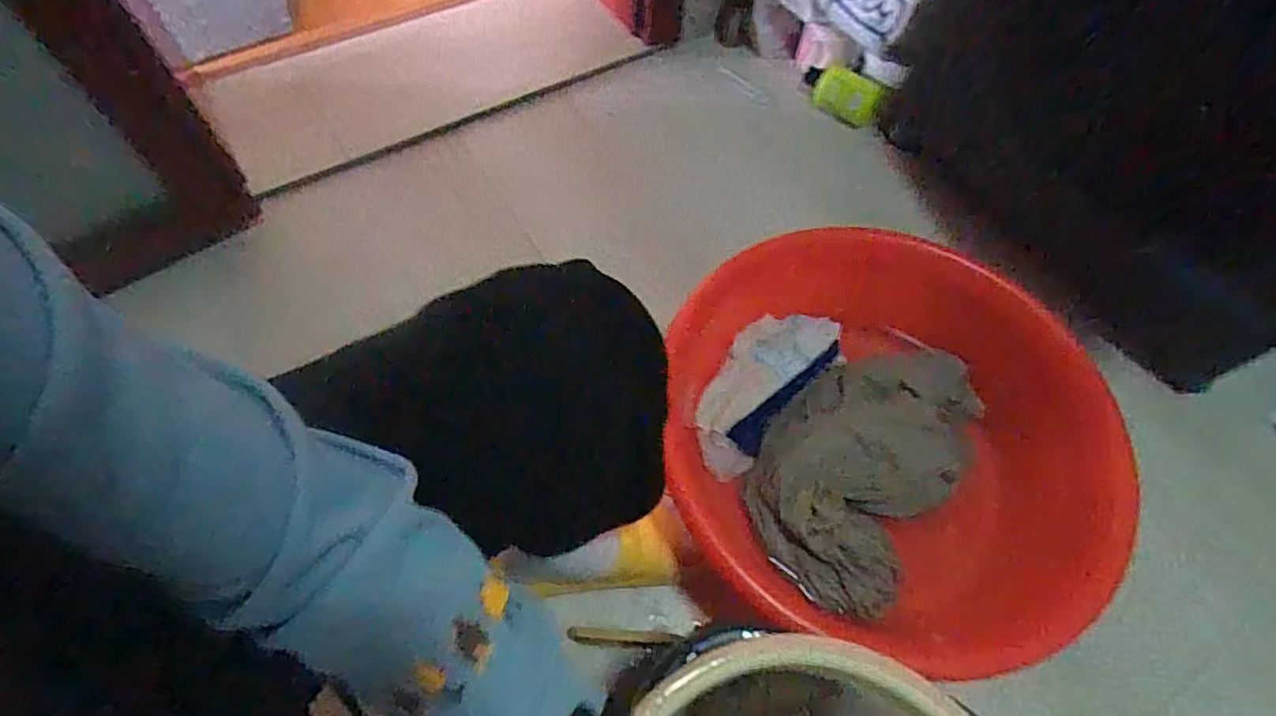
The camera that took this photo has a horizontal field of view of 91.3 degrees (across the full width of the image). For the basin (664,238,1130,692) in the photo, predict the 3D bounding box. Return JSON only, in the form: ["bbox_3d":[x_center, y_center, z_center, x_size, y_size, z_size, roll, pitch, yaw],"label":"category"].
[{"bbox_3d":[0.295,0.073,0.745,0.489,0.146,0.423,8,62,1],"label":"basin"}]

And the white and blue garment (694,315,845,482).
[{"bbox_3d":[0.154,0.032,0.789,0.111,0.052,0.252,37,81,16],"label":"white and blue garment"}]

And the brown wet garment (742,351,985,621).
[{"bbox_3d":[0.270,0.110,0.741,0.206,0.082,0.343,33,65,14],"label":"brown wet garment"}]

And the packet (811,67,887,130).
[{"bbox_3d":[0.377,-0.469,1.128,0.115,0.090,0.020,25,63,10],"label":"packet"}]

